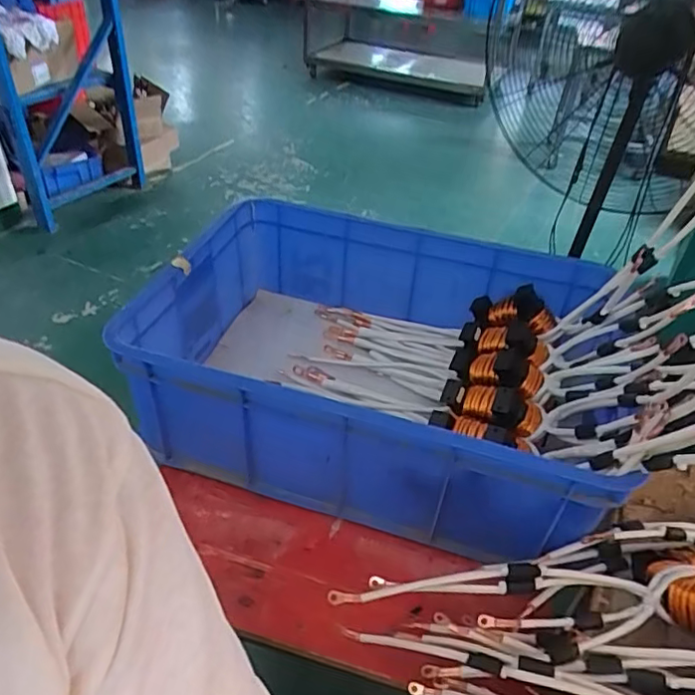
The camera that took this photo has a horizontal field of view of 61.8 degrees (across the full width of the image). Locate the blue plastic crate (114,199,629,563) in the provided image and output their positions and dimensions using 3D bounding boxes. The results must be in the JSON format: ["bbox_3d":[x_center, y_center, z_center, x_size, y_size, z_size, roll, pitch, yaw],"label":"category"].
[{"bbox_3d":[0.037,0.011,0.806,0.567,0.192,0.396,13,41,10],"label":"blue plastic crate"}]

